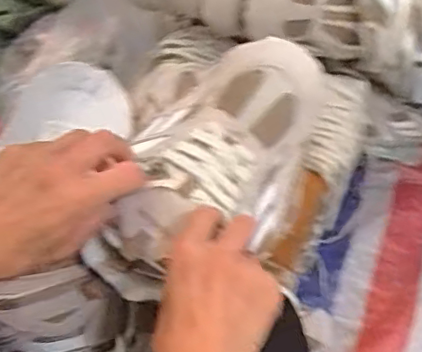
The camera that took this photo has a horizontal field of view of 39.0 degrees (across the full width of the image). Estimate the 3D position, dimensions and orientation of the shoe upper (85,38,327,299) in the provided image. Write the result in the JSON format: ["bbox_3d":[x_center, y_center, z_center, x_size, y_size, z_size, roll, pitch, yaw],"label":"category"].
[{"bbox_3d":[-0.003,-0.002,0.475,0.115,0.067,0.234,43,92,18],"label":"shoe upper"}]

